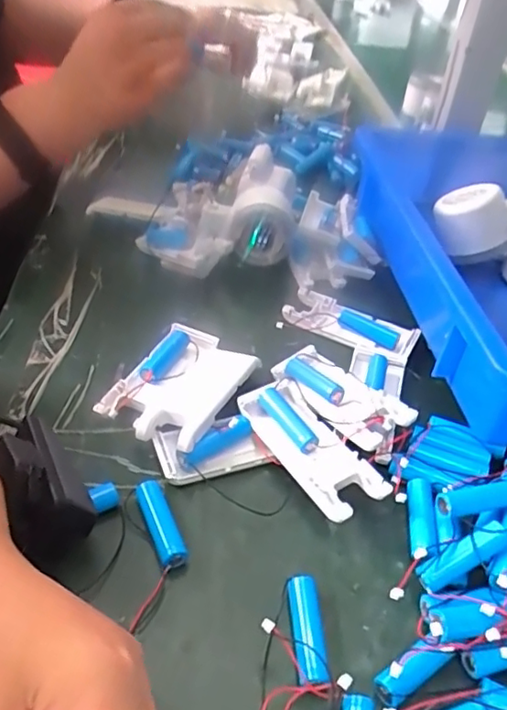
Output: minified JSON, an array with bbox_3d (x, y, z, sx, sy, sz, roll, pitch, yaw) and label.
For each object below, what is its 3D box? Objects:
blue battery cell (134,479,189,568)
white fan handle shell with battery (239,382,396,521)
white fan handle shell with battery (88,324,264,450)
[{"bbox_3d":[-0.051,0.094,0.328,0.014,0.014,0.053,-16,44,-23],"label":"blue battery cell"},{"bbox_3d":[0.034,0.058,0.363,0.038,0.025,0.100,-20,46,-27],"label":"white fan handle shell with battery"},{"bbox_3d":[-0.050,0.019,0.405,0.076,0.021,0.103,21,43,18],"label":"white fan handle shell with battery"}]

